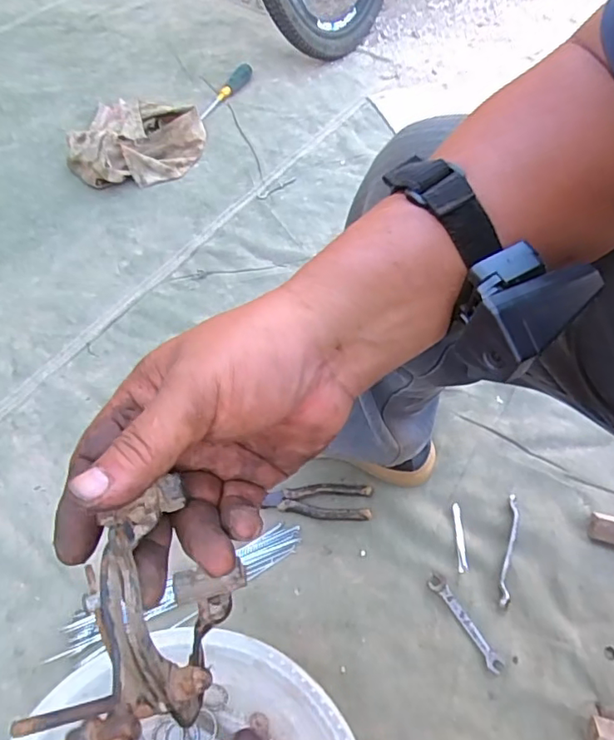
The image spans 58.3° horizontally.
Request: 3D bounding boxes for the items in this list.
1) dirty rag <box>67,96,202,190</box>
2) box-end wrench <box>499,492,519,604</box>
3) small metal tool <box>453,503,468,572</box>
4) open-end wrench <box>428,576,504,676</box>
[{"bbox_3d":[-0.338,-0.471,1.091,0.262,0.064,0.258,-12,58,-9],"label":"dirty rag"},{"bbox_3d":[0.249,0.218,0.673,0.013,0.017,0.134,14,58,7],"label":"box-end wrench"},{"bbox_3d":[0.192,0.210,0.690,0.010,0.008,0.084,3,57,0],"label":"small metal tool"},{"bbox_3d":[0.183,0.291,0.636,0.020,0.006,0.115,-28,62,-18],"label":"open-end wrench"}]

